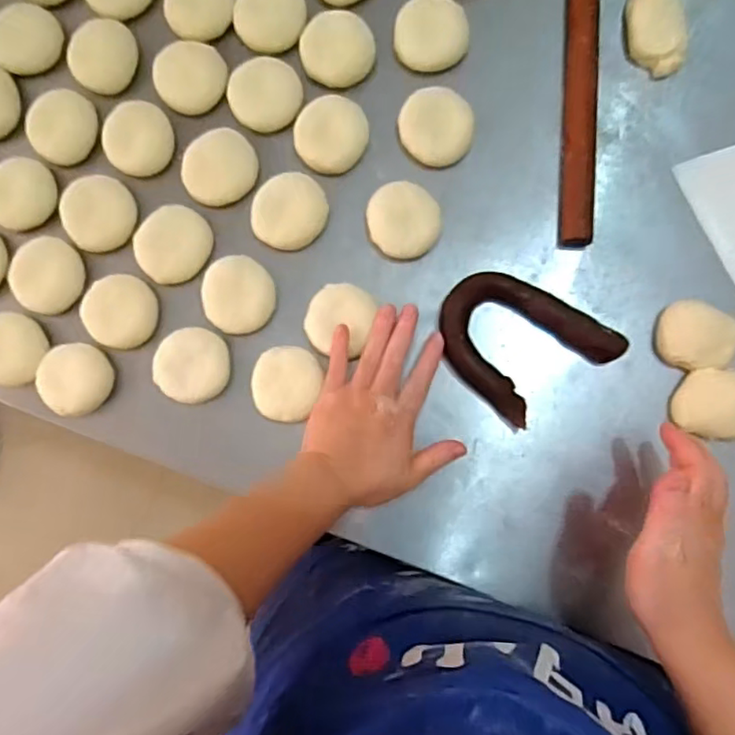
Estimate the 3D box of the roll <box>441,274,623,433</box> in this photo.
[{"bbox_3d":[0.131,-0.024,0.540,0.138,0.025,0.113,42,89,7],"label":"roll"}]

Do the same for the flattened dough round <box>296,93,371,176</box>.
[{"bbox_3d":[-0.032,-0.211,0.568,0.065,0.033,0.061,0,85,5],"label":"flattened dough round"}]

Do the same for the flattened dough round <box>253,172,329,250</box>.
[{"bbox_3d":[-0.070,-0.141,0.563,0.067,0.029,0.060,-28,83,2],"label":"flattened dough round"}]

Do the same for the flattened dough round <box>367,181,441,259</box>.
[{"bbox_3d":[0.033,-0.132,0.557,0.063,0.029,0.065,0,85,5],"label":"flattened dough round"}]

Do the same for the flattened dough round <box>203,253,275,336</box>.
[{"bbox_3d":[-0.116,-0.065,0.563,0.062,0.029,0.064,0,85,5],"label":"flattened dough round"}]

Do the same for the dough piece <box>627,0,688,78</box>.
[{"bbox_3d":[0.256,-0.303,0.554,0.046,0.027,0.080,-4,84,4],"label":"dough piece"}]

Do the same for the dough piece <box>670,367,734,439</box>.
[{"bbox_3d":[0.288,0.030,0.514,0.057,0.033,0.054,0,85,5],"label":"dough piece"}]

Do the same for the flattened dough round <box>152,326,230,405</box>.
[{"bbox_3d":[-0.159,-0.001,0.558,0.065,0.027,0.064,0,85,5],"label":"flattened dough round"}]

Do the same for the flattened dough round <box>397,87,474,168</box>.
[{"bbox_3d":[0.062,-0.217,0.564,0.063,0.027,0.064,0,85,5],"label":"flattened dough round"}]

